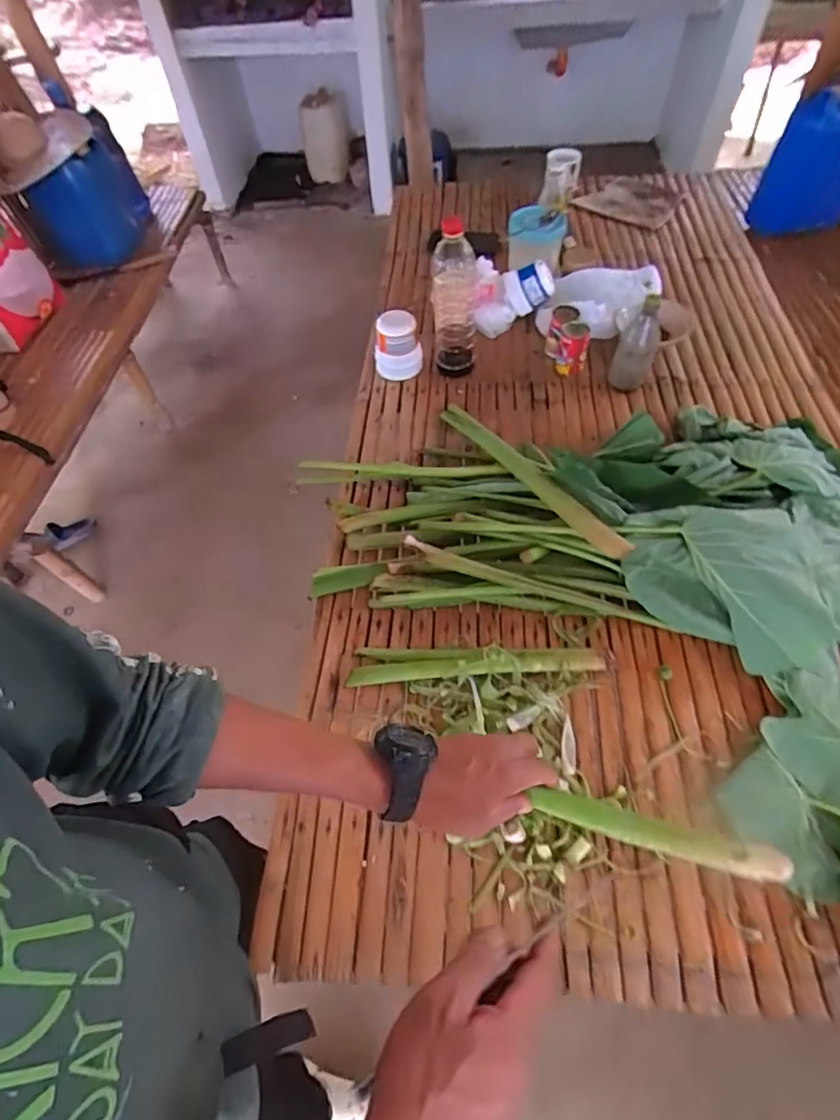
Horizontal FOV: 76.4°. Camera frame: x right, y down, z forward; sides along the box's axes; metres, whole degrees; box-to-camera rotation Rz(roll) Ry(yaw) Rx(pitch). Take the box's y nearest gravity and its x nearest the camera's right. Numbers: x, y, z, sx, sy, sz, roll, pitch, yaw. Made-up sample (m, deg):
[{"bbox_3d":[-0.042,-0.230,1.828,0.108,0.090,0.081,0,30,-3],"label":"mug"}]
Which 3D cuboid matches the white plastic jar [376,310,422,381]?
[{"bbox_3d":[-0.047,-0.415,1.035,0.085,0.096,0.080,-27,57,-14],"label":"white plastic jar"}]

